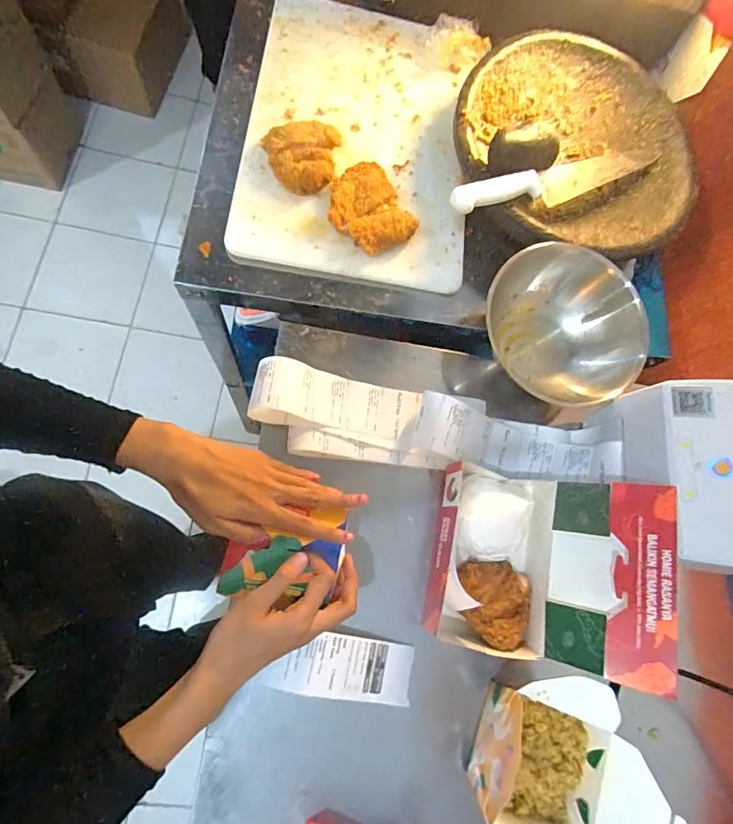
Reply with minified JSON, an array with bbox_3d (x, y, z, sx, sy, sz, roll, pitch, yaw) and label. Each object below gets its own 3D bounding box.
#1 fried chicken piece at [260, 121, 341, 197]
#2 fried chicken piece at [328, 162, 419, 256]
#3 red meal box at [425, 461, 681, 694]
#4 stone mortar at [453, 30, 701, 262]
[{"bbox_3d":[-0.085,-0.325,0.559,0.090,0.026,0.090,10,74,-7],"label":"fried chicken piece"},{"bbox_3d":[-0.001,-0.252,0.562,0.091,0.032,0.112,-29,82,-16],"label":"fried chicken piece"},{"bbox_3d":[0.168,0.150,0.438,0.178,0.134,0.179,14,73,-6],"label":"red meal box"},{"bbox_3d":[0.285,-0.357,0.596,0.334,0.069,0.370,25,73,-2],"label":"stone mortar"}]

